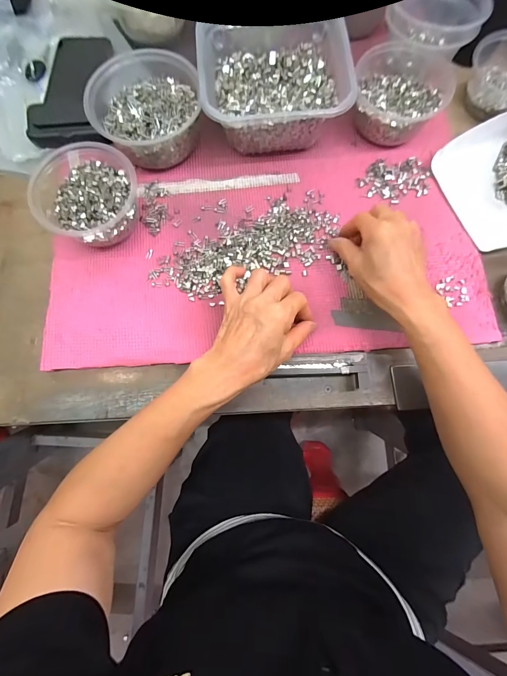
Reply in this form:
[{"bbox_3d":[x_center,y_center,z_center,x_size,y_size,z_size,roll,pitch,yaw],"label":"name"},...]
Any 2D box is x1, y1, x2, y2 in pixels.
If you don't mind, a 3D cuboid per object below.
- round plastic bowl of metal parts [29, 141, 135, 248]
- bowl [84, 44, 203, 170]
[{"bbox_3d":[-0.187,-0.164,0.371,0.101,0.066,0.104,0,79,1],"label":"round plastic bowl of metal parts"},{"bbox_3d":[-0.129,-0.278,0.392,0.132,0.068,0.113,-20,80,-3],"label":"bowl"}]

